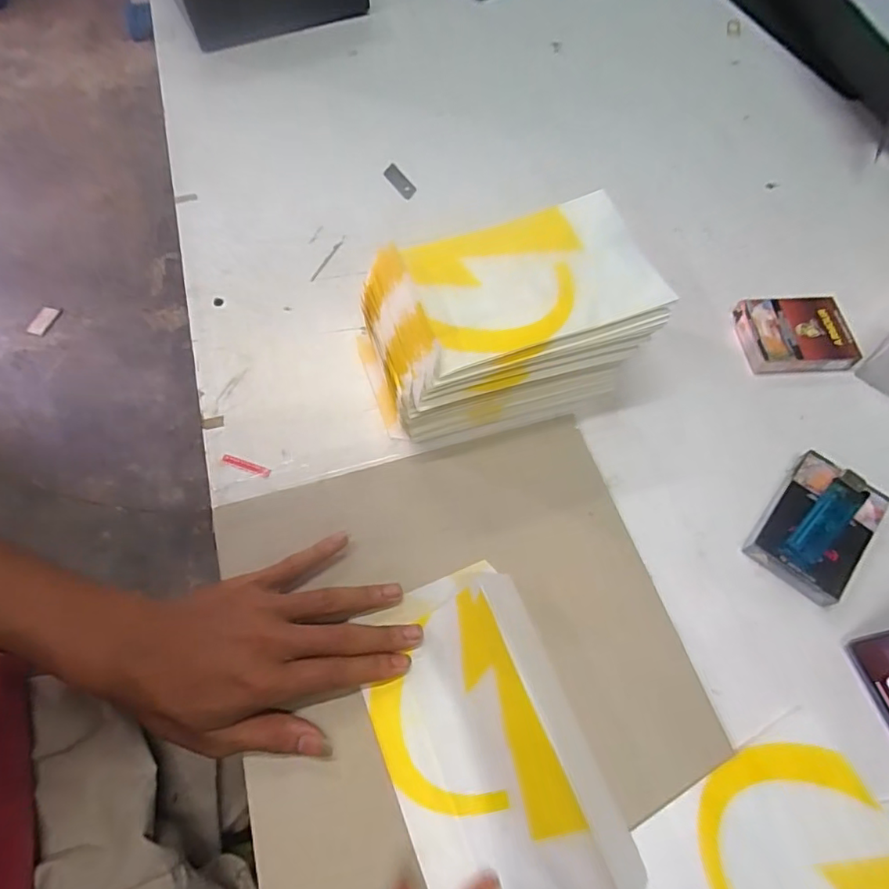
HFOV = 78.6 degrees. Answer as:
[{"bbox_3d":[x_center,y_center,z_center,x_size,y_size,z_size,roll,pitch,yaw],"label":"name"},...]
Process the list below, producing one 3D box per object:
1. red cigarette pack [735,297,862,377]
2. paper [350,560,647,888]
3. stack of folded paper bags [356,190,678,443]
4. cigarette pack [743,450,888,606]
[{"bbox_3d":[0.302,-0.094,0.469,0.088,0.019,0.067,-2,63,-1],"label":"red cigarette pack"},{"bbox_3d":[0.022,0.172,0.316,0.113,0.045,0.193,-21,65,-11],"label":"paper"},{"bbox_3d":[0.041,-0.091,0.420,0.200,0.104,0.116,-16,64,-8],"label":"stack of folded paper bags"},{"bbox_3d":[0.265,0.058,0.386,0.062,0.021,0.096,37,69,17],"label":"cigarette pack"}]

